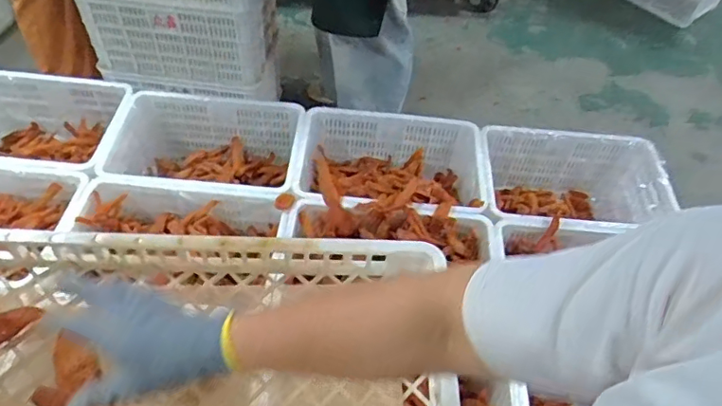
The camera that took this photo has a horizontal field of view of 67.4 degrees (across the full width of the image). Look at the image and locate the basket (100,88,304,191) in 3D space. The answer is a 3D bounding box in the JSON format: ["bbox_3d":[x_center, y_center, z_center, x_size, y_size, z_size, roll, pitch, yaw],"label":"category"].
[{"bbox_3d":[-0.468,-0.135,1.641,0.560,0.243,0.384,10,52,3],"label":"basket"}]

